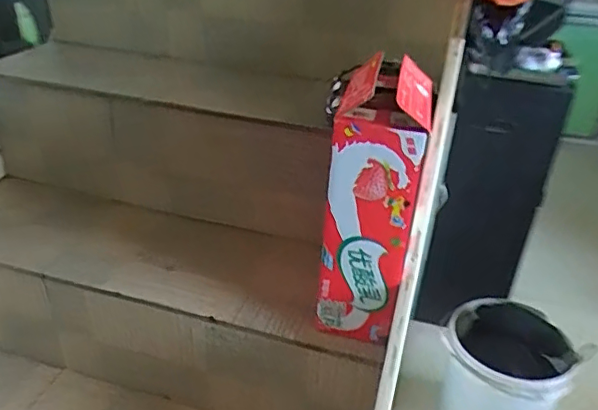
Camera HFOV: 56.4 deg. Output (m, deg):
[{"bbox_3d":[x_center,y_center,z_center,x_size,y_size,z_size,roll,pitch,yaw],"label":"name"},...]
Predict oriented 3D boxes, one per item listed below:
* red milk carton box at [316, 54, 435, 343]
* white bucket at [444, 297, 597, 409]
[{"bbox_3d":[0.110,-0.012,0.824,0.127,0.349,0.211,9,31,11],"label":"red milk carton box"},{"bbox_3d":[0.524,0.449,1.442,0.297,0.327,0.293,2,31,-1],"label":"white bucket"}]

